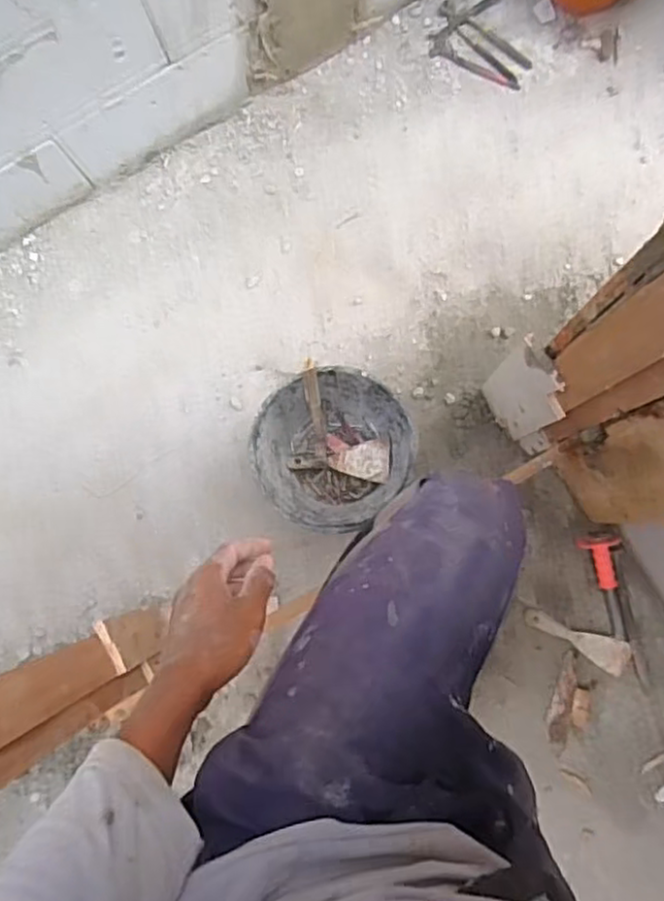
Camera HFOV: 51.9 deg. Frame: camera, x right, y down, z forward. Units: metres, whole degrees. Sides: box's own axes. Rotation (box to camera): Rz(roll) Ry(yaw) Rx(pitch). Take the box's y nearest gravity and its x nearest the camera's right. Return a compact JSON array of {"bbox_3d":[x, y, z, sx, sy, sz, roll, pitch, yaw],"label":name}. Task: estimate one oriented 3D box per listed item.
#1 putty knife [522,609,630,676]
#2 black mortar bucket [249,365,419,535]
[{"bbox_3d":[0.465,0.361,1.299,0.202,0.008,0.061,23,87,5],"label":"putty knife"},{"bbox_3d":[0.001,-0.006,1.269,0.273,0.197,0.247,-33,84,1],"label":"black mortar bucket"}]

